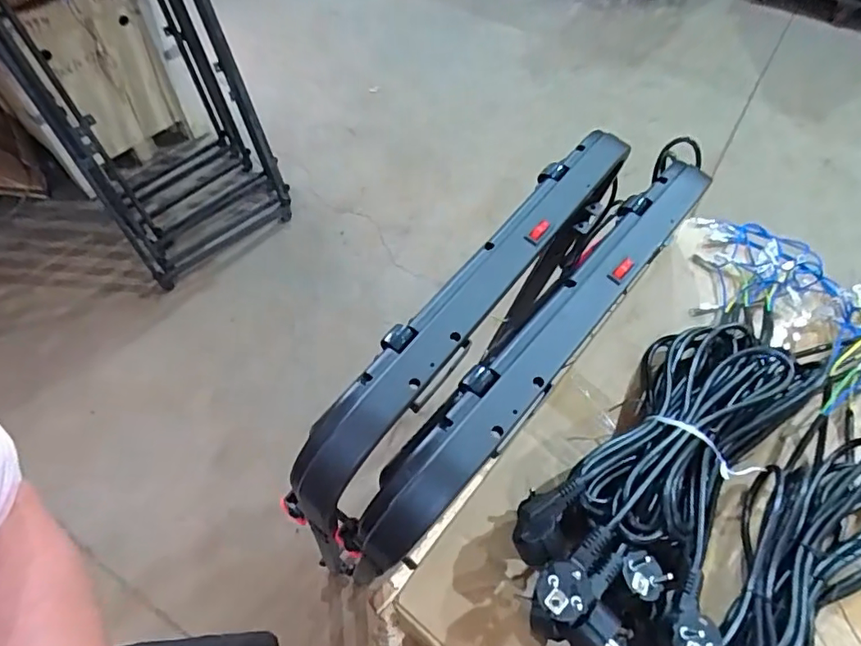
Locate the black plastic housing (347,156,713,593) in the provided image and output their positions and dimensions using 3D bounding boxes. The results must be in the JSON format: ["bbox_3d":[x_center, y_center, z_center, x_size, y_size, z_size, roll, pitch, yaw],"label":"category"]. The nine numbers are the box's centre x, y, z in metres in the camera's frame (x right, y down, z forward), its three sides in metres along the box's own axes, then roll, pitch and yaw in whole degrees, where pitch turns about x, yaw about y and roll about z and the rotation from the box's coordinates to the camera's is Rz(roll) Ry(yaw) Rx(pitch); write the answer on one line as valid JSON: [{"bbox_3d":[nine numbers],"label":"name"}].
[{"bbox_3d":[0.106,0.014,0.452,0.052,0.077,0.443,36,64,21],"label":"black plastic housing"}]

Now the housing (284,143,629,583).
[{"bbox_3d":[0.039,-0.015,0.468,0.060,0.072,0.438,31,62,18],"label":"housing"}]

